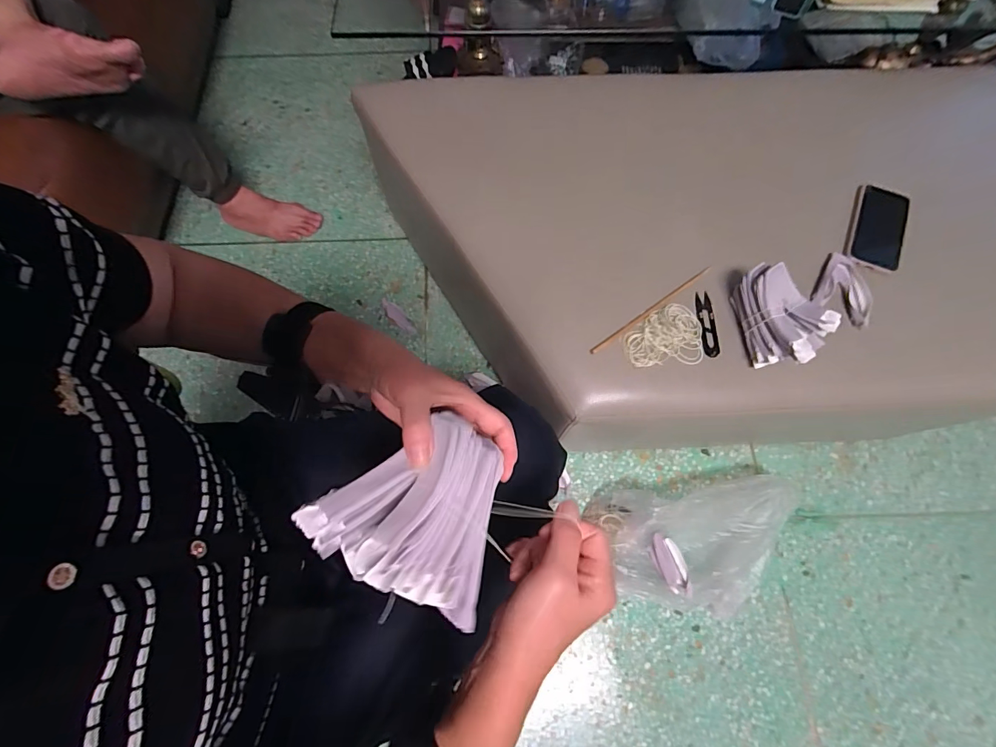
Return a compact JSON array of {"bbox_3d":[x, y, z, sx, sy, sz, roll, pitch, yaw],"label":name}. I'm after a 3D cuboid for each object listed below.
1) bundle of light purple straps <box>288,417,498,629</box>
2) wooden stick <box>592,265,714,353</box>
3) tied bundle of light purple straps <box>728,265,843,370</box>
[{"bbox_3d":[-0.056,0.091,0.294,0.124,0.046,0.123,25,75,8],"label":"bundle of light purple straps"},{"bbox_3d":[0.224,-0.093,0.622,0.224,0.011,0.008,-34,76,-9],"label":"wooden stick"},{"bbox_3d":[0.384,-0.075,0.577,0.092,0.077,0.139,-9,70,-3],"label":"tied bundle of light purple straps"}]

